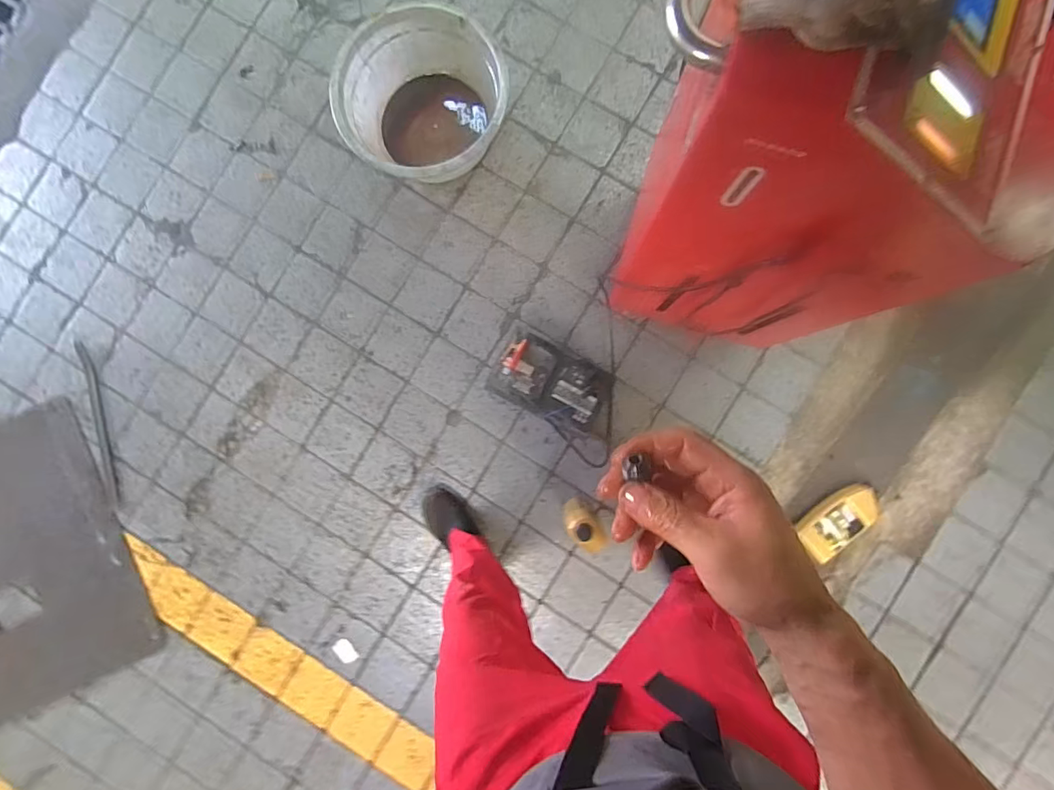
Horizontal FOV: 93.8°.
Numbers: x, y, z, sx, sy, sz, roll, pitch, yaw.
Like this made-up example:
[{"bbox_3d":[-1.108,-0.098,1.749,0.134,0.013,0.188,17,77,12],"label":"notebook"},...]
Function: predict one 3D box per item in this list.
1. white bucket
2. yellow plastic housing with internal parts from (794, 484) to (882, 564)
[{"bbox_3d":[-0.266,-0.746,1.289,0.403,0.180,0.422,0,89,2],"label":"white bucket"},{"bbox_3d":[0.787,0.318,1.256,0.213,0.081,0.111,-38,88,1],"label":"yellow plastic housing with internal parts"}]

